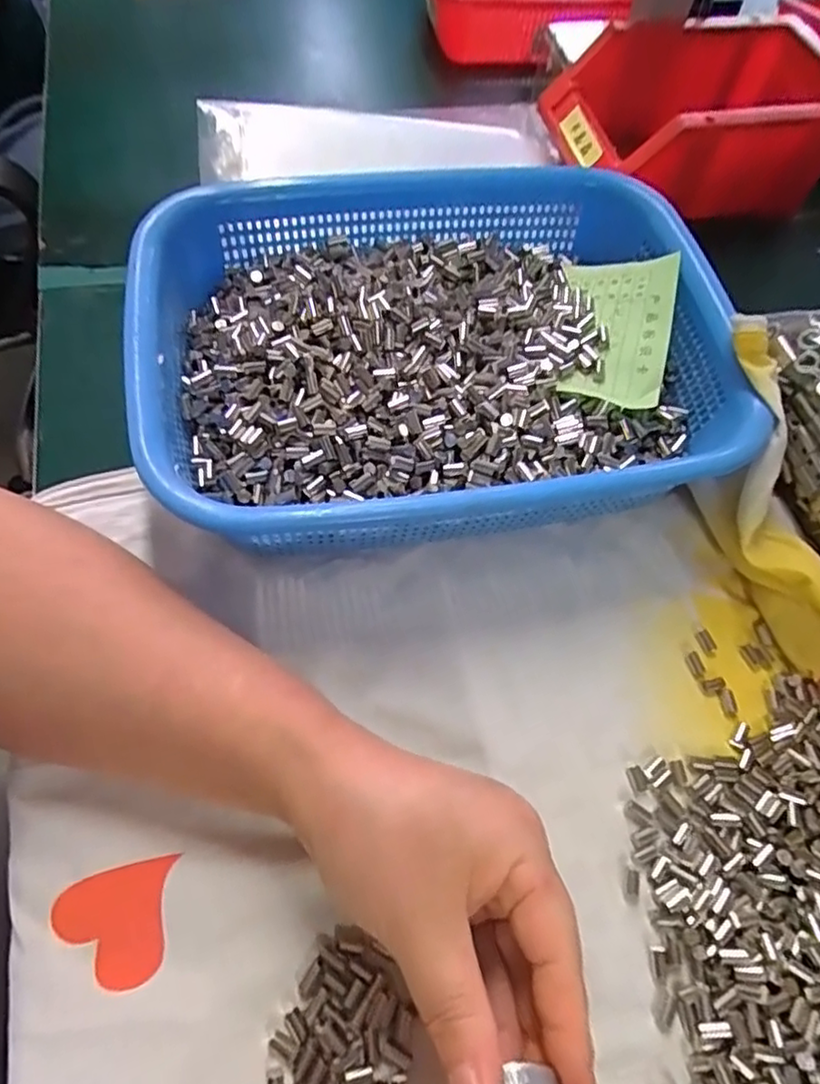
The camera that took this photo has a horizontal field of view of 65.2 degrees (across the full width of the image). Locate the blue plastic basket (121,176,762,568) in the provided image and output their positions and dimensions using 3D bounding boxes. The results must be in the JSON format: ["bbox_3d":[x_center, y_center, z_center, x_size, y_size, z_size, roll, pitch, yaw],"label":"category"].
[{"bbox_3d":[0.015,-0.091,0.334,0.286,0.078,0.208,-8,63,-8],"label":"blue plastic basket"}]

